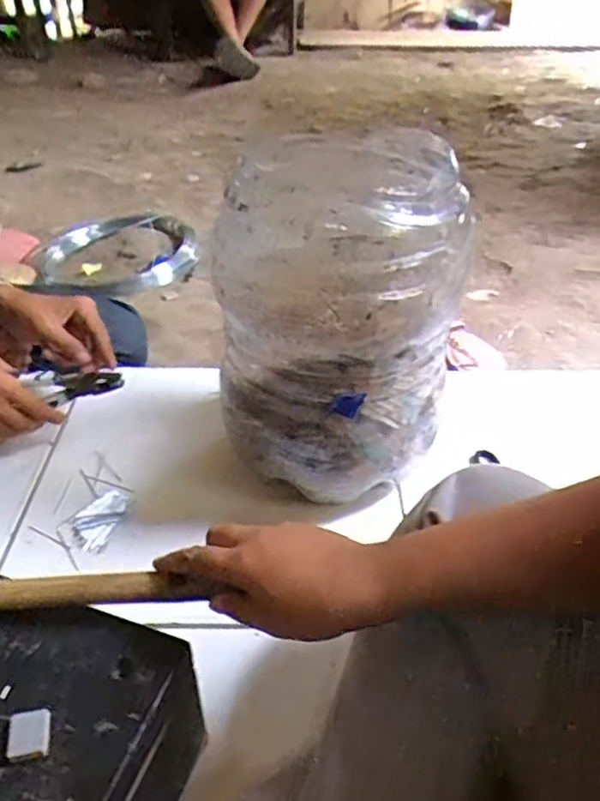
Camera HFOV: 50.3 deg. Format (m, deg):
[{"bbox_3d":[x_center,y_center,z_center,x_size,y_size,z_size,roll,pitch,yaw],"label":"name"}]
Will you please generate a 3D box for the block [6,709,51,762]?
[{"bbox_3d":[-0.155,0.191,0.365,0.023,0.004,0.026,-6,40,-10],"label":"block"}]

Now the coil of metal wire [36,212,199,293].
[{"bbox_3d":[-0.384,-0.311,1.332,0.336,0.049,0.254,-9,40,-13],"label":"coil of metal wire"}]

